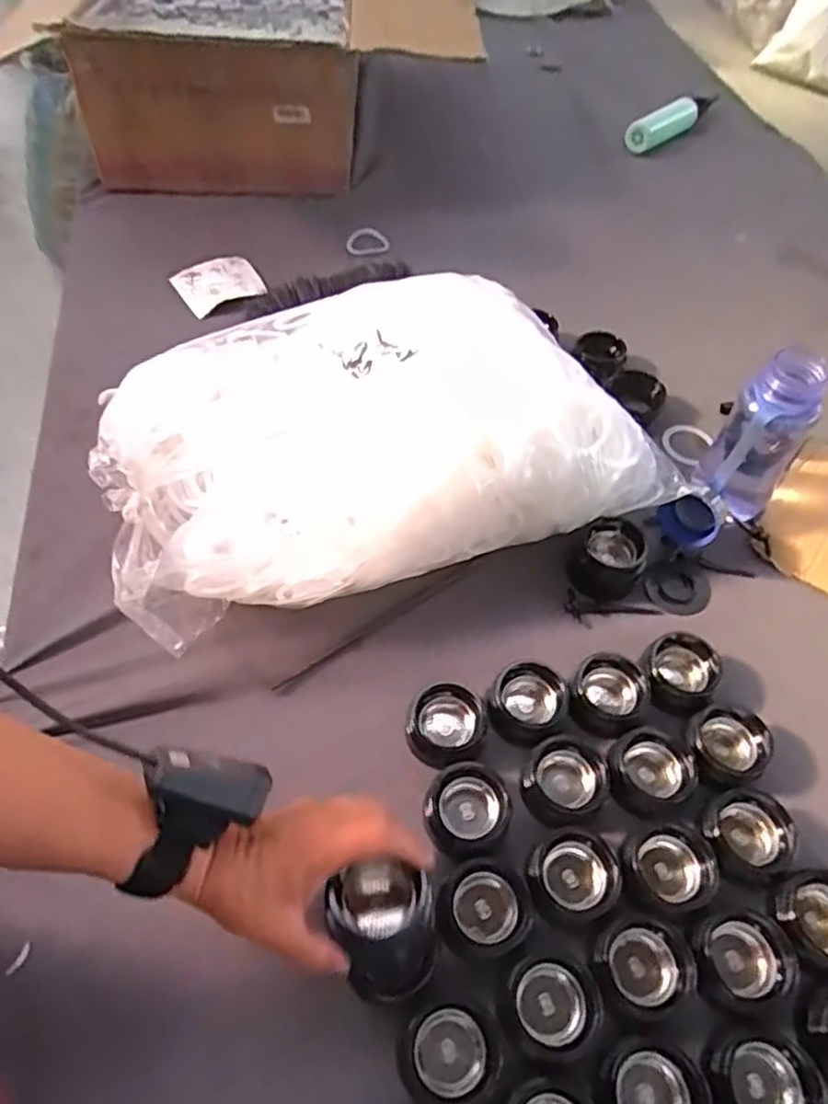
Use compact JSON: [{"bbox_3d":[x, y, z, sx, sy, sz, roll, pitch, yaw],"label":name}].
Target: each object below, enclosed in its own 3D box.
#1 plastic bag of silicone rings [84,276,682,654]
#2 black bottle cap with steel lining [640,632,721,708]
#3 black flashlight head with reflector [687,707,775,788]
[{"bbox_3d":[-0.043,-0.122,0.644,0.497,0.130,0.287,-15,58,-14],"label":"plastic bag of silicone rings"},{"bbox_3d":[0.230,0.104,0.610,0.067,0.034,0.062,-4,55,-5],"label":"black bottle cap with steel lining"},{"bbox_3d":[0.258,0.159,0.575,0.056,0.037,0.060,-19,58,-15],"label":"black flashlight head with reflector"}]

